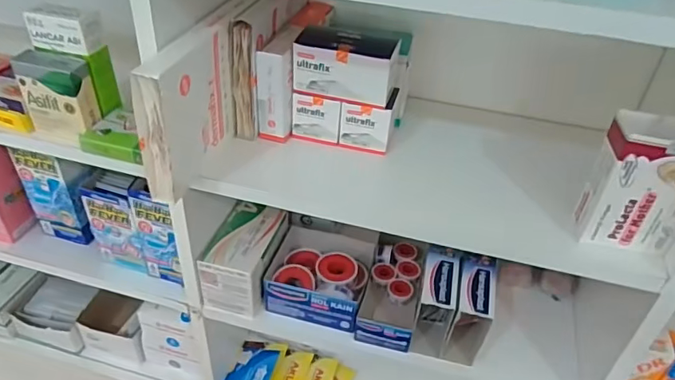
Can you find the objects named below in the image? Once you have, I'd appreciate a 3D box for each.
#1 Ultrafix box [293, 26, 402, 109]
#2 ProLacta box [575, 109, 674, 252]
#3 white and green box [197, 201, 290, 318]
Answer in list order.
[{"bbox_3d":[0.012,-0.138,0.557,0.103,0.060,0.060,12,38,10],"label":"Ultrafix box"},{"bbox_3d":[0.264,-0.005,0.454,0.084,0.114,0.045,8,38,5],"label":"ProLacta box"},{"bbox_3d":[-0.119,0.088,0.679,0.074,0.084,0.120,12,38,10],"label":"white and green box"}]

